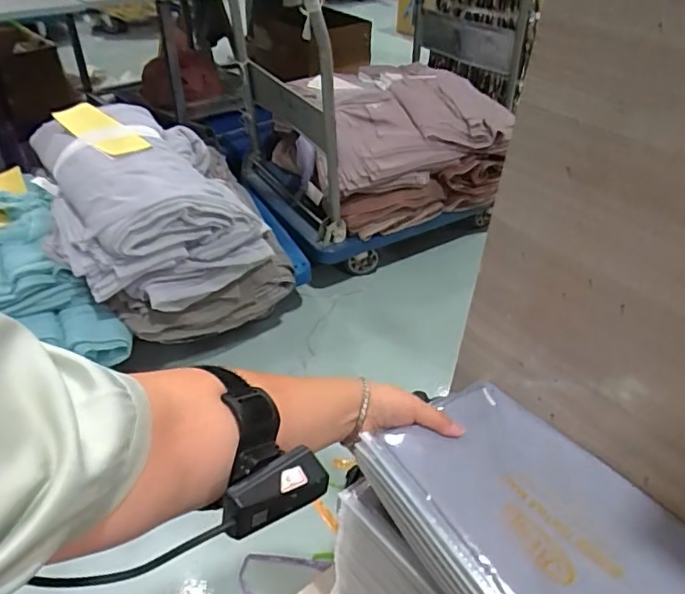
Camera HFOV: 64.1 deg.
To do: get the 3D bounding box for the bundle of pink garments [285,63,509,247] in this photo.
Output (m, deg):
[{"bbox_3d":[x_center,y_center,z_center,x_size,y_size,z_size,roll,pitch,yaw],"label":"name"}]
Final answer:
[{"bbox_3d":[0.169,-0.457,1.663,0.602,0.302,0.461,-17,43,-21],"label":"bundle of pink garments"}]

